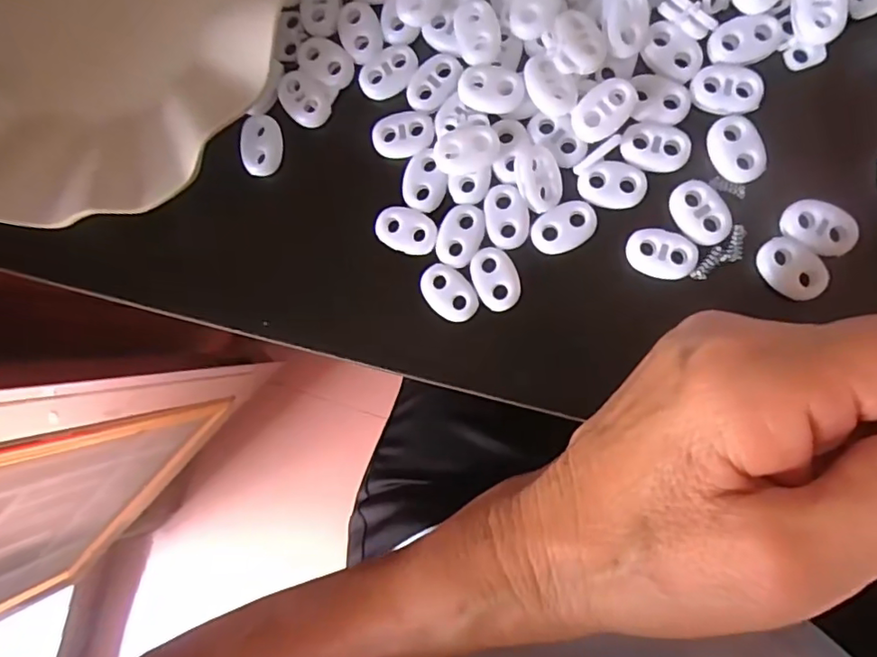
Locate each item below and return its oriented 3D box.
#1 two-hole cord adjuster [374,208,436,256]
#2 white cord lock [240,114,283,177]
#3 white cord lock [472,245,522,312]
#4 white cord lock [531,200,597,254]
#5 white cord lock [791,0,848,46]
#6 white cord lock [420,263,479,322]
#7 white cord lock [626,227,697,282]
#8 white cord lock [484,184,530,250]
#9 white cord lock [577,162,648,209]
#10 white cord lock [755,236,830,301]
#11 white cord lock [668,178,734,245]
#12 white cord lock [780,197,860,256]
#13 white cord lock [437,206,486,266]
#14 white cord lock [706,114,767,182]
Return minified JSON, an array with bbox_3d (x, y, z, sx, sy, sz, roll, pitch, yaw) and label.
[{"bbox_3d":[-0.012,-0.035,0.205,0.022,0.004,0.015,19,93,9],"label":"two-hole cord adjuster"},{"bbox_3d":[-0.067,-0.070,0.218,0.015,0.004,0.023,1,90,10],"label":"white cord lock"},{"bbox_3d":[0.020,-0.017,0.198,0.015,0.004,0.022,-20,86,9],"label":"white cord lock"},{"bbox_3d":[0.044,-0.035,0.196,0.022,0.004,0.016,-31,85,8],"label":"white cord lock"},{"bbox_3d":[0.123,-0.104,0.184,0.015,0.006,0.020,3,90,10],"label":"white cord lock"},{"bbox_3d":[0.004,-0.013,0.200,0.023,0.004,0.015,42,96,8],"label":"white cord lock"},{"bbox_3d":[0.075,-0.025,0.190,0.023,0.004,0.015,13,92,9],"label":"white cord lock"},{"bbox_3d":[0.024,-0.039,0.200,0.015,0.004,0.022,-7,88,9],"label":"white cord lock"},{"bbox_3d":[0.059,-0.049,0.195,0.022,0.004,0.015,7,91,10],"label":"white cord lock"},{"bbox_3d":[0.115,-0.019,0.183,0.015,0.004,0.023,-45,83,7],"label":"white cord lock"},{"bbox_3d":[0.087,-0.039,0.189,0.015,0.004,0.022,-25,85,9],"label":"white cord lock"},{"bbox_3d":[0.123,-0.033,0.182,0.023,0.004,0.015,27,94,9],"label":"white cord lock"},{"bbox_3d":[0.008,-0.033,0.202,0.015,0.004,0.022,23,93,9],"label":"white cord lock"},{"bbox_3d":[0.099,-0.059,0.187,0.015,0.004,0.022,-19,86,9],"label":"white cord lock"}]

